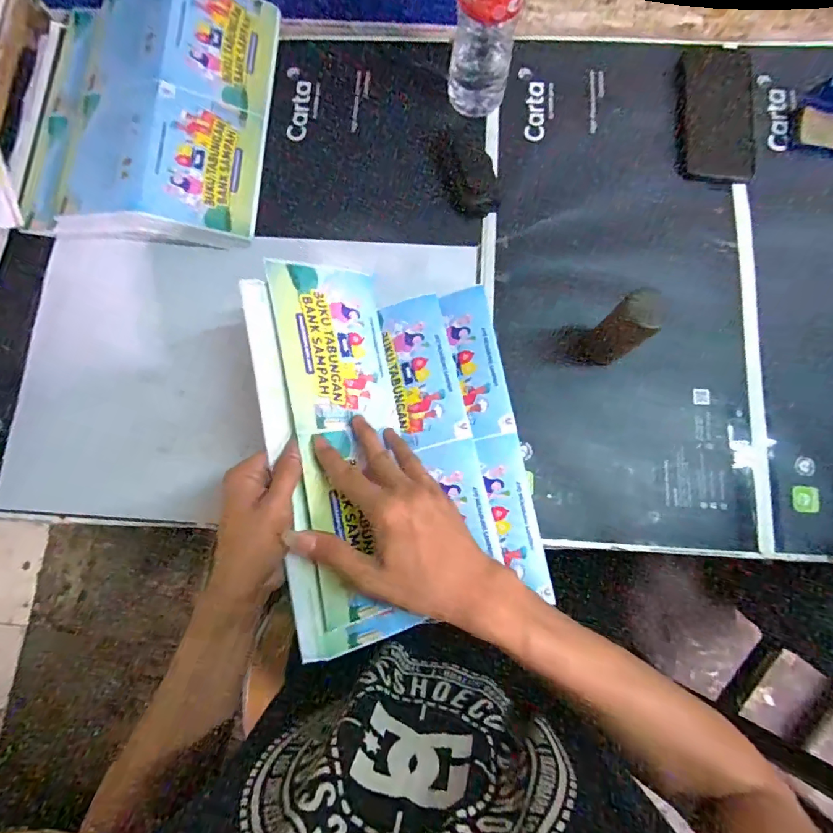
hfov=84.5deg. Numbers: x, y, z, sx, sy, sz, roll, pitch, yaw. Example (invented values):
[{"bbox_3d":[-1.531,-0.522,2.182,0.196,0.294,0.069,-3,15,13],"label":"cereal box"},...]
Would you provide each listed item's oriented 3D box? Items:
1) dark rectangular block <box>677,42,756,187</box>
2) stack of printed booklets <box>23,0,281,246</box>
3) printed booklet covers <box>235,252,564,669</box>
[{"bbox_3d":[0.357,-0.361,0.545,0.089,0.010,0.193,8,79,3],"label":"dark rectangular block"},{"bbox_3d":[-0.318,-0.357,0.529,0.279,0.060,0.329,1,78,2],"label":"stack of printed booklets"},{"bbox_3d":[-0.023,0.014,0.413,0.237,0.045,0.325,-6,76,-23],"label":"printed booklet covers"}]

